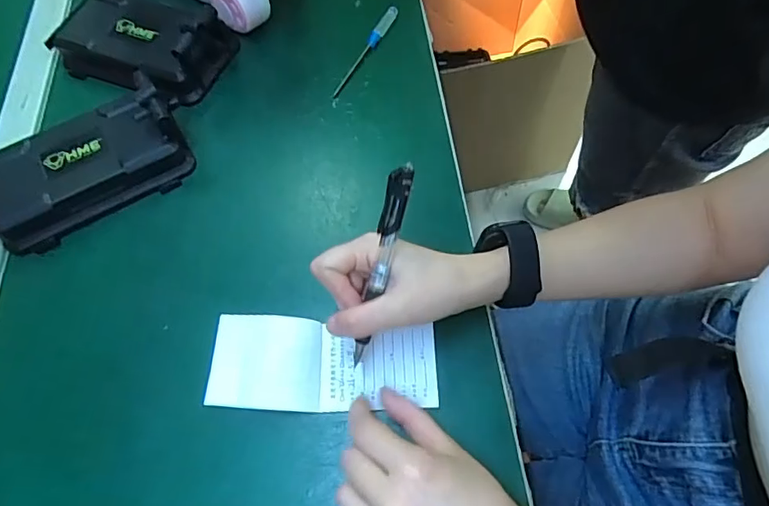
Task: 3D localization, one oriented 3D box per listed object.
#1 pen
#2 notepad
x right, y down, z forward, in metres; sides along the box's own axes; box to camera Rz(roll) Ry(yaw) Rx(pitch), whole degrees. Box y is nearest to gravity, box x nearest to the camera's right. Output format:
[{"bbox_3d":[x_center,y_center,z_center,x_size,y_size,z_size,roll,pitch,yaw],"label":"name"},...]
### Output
[{"bbox_3d":[-0.003,0.008,0.331,0.015,0.009,0.133,15,99,10],"label":"pen"},{"bbox_3d":[-0.045,0.082,0.371,0.165,0.015,0.066,1,64,2],"label":"notepad"}]

